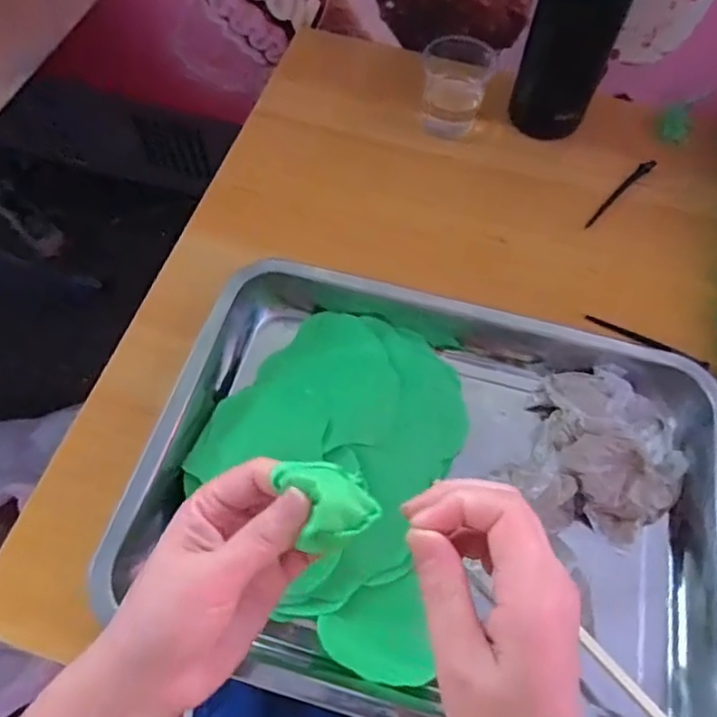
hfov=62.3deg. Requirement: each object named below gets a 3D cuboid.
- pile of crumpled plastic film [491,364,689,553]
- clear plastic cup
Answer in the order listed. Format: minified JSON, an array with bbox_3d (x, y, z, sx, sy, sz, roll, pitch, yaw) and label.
[{"bbox_3d":[0.158,0.062,0.387,0.107,0.038,0.121,31,67,13],"label":"pile of crumpled plastic film"},{"bbox_3d":[0.084,-0.244,0.532,0.056,0.060,0.056,1,64,-1],"label":"clear plastic cup"}]

